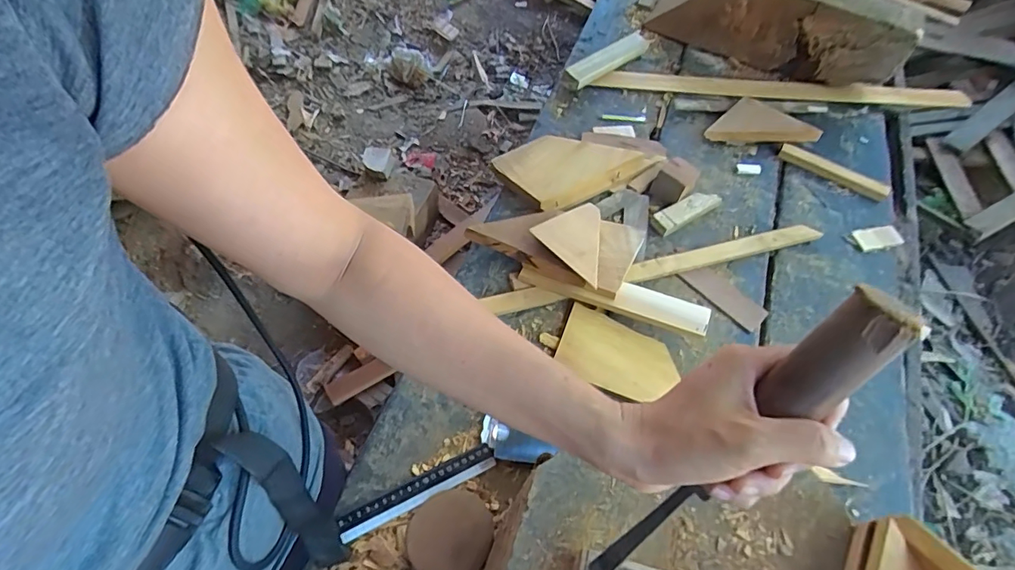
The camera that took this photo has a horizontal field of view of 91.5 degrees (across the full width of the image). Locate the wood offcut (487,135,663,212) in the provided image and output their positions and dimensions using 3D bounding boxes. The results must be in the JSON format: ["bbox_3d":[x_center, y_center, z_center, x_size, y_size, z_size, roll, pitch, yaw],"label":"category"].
[{"bbox_3d":[0.116,-0.205,0.834,0.231,0.022,0.144,-28,64,-17],"label":"wood offcut"}]

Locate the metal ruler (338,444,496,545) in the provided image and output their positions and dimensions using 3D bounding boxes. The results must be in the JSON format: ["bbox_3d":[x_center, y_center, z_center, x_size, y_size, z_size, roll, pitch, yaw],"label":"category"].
[{"bbox_3d":[-0.103,0.241,0.579,0.187,0.006,0.027,-21,62,-19],"label":"metal ruler"}]

